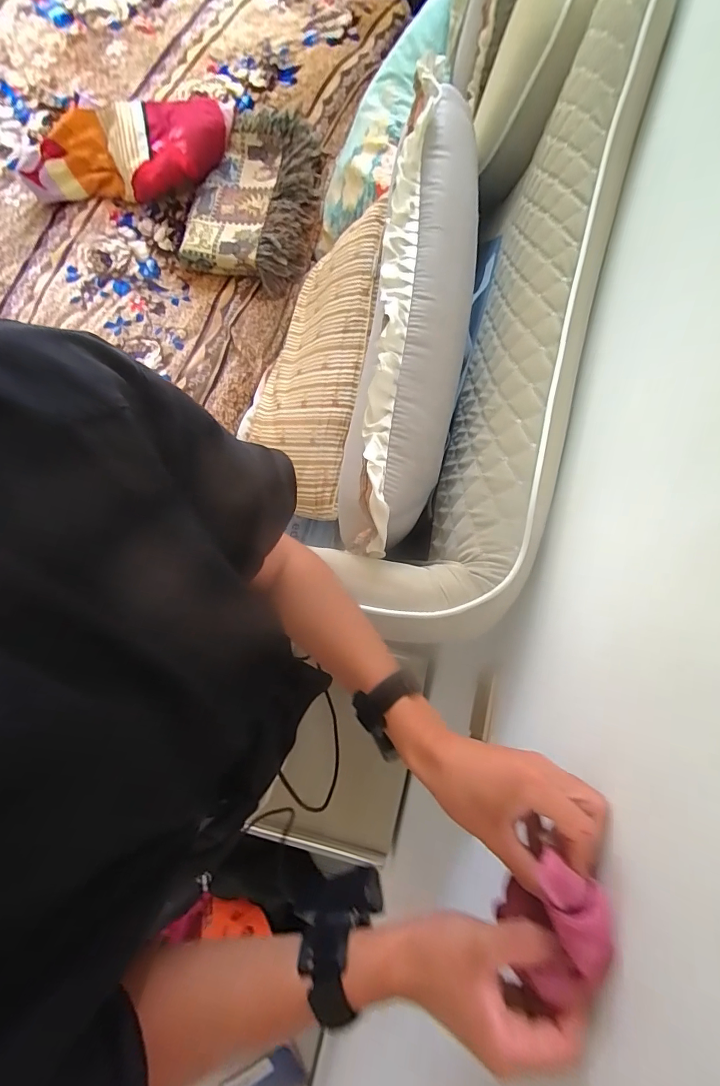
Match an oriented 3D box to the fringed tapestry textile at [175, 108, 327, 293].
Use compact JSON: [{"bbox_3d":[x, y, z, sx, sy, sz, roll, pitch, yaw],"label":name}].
[{"bbox_3d":[-0.262,-0.912,1.148,0.325,0.082,0.507,15,79,9],"label":"fringed tapestry textile"}]

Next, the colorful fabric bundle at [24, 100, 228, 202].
[{"bbox_3d":[-0.605,-1.061,1.145,0.503,0.106,0.307,-2,76,-2],"label":"colorful fabric bundle"}]

